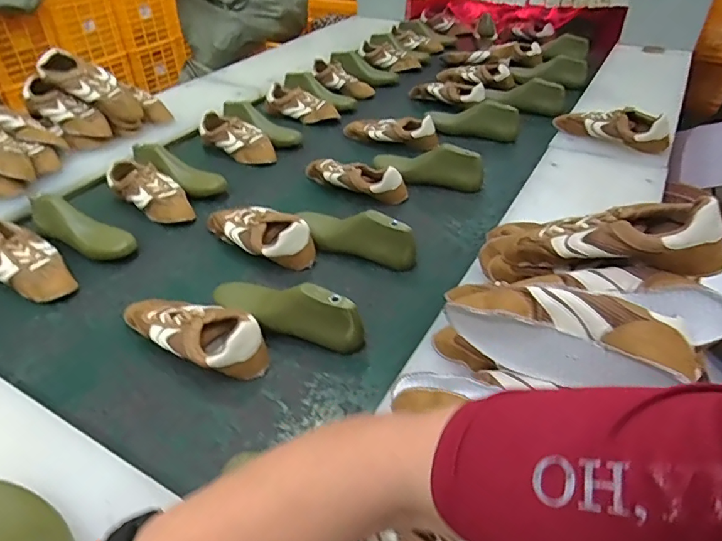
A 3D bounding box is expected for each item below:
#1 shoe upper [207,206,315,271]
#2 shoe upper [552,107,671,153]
[{"bbox_3d":[-0.181,-0.075,0.895,0.217,0.072,0.096,32,50,32],"label":"shoe upper"},{"bbox_3d":[0.566,-0.334,1.136,0.257,0.070,0.077,28,48,30],"label":"shoe upper"}]

